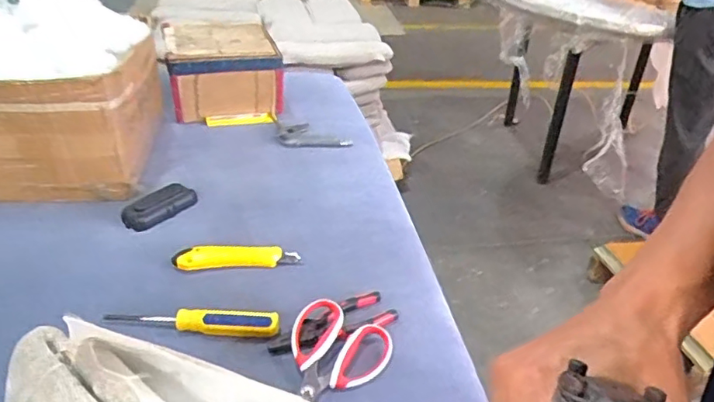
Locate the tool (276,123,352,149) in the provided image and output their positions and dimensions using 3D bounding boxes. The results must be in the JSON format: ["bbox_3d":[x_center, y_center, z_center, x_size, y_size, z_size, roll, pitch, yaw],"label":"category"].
[{"bbox_3d":[-0.082,-0.121,1.069,0.134,0.020,0.081,-3,32,-13],"label":"tool"}]

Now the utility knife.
[{"bbox_3d":[-0.157,0.072,0.748,0.160,0.020,0.026,-3,32,-12],"label":"utility knife"}]

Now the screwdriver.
[{"bbox_3d":[-0.186,0.132,0.640,0.193,0.022,0.022,4,32,-1],"label":"screwdriver"}]

